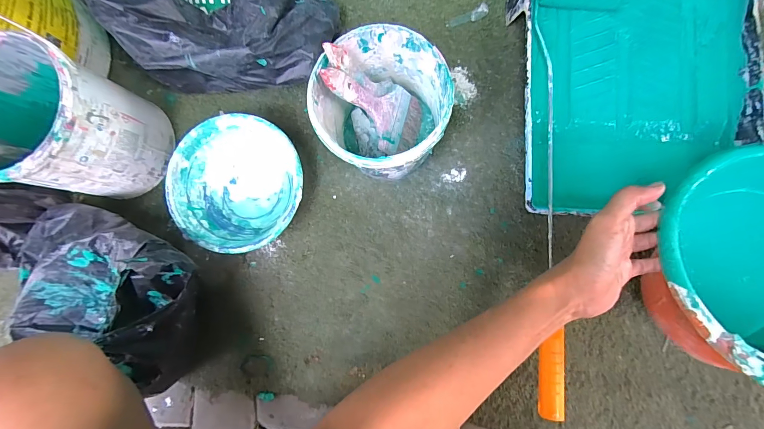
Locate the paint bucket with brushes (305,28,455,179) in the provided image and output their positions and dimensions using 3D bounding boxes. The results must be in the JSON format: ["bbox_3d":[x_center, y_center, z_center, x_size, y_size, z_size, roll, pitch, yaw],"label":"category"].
[{"bbox_3d":[0.005,-0.131,0.469,0.155,0.171,0.162,-1,85,6],"label":"paint bucket with brushes"}]

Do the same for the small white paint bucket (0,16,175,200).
[{"bbox_3d":[-0.448,-0.125,0.485,0.180,0.198,0.164,-1,85,6],"label":"small white paint bucket"}]

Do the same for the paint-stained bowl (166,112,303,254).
[{"bbox_3d":[-0.216,-0.042,0.534,0.185,0.072,0.198,-1,85,6],"label":"paint-stained bowl"}]

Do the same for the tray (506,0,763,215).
[{"bbox_3d":[0.344,-0.170,0.488,0.291,0.068,0.326,-1,85,6],"label":"tray"}]

